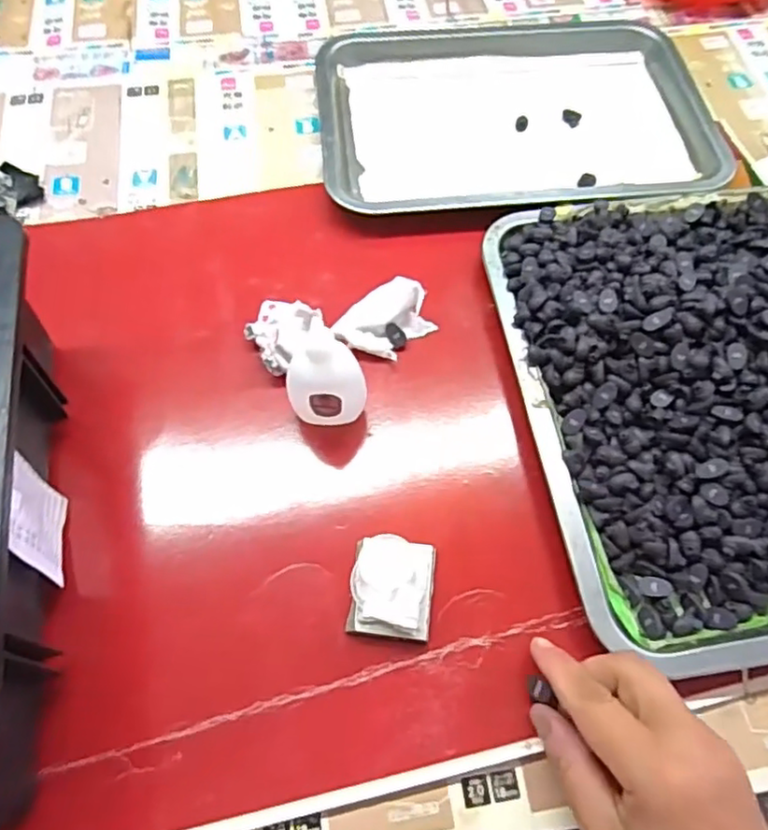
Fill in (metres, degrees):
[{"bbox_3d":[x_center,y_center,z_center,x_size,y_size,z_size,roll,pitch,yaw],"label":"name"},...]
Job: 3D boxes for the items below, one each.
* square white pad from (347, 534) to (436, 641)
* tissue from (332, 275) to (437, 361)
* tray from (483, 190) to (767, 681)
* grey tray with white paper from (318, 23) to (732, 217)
[{"bbox_3d":[0.005,0.091,0.333,0.042,0.021,0.050,6,63,3],"label":"square white pad"},{"bbox_3d":[0.002,-0.061,0.413,0.059,0.026,0.042,-40,70,-19],"label":"tissue"},{"bbox_3d":[0.215,-0.020,0.377,0.252,0.046,0.299,-8,63,-4],"label":"tray"},{"bbox_3d":[0.106,-0.255,0.515,0.310,0.023,0.235,-4,63,-3],"label":"grey tray with white paper"}]

